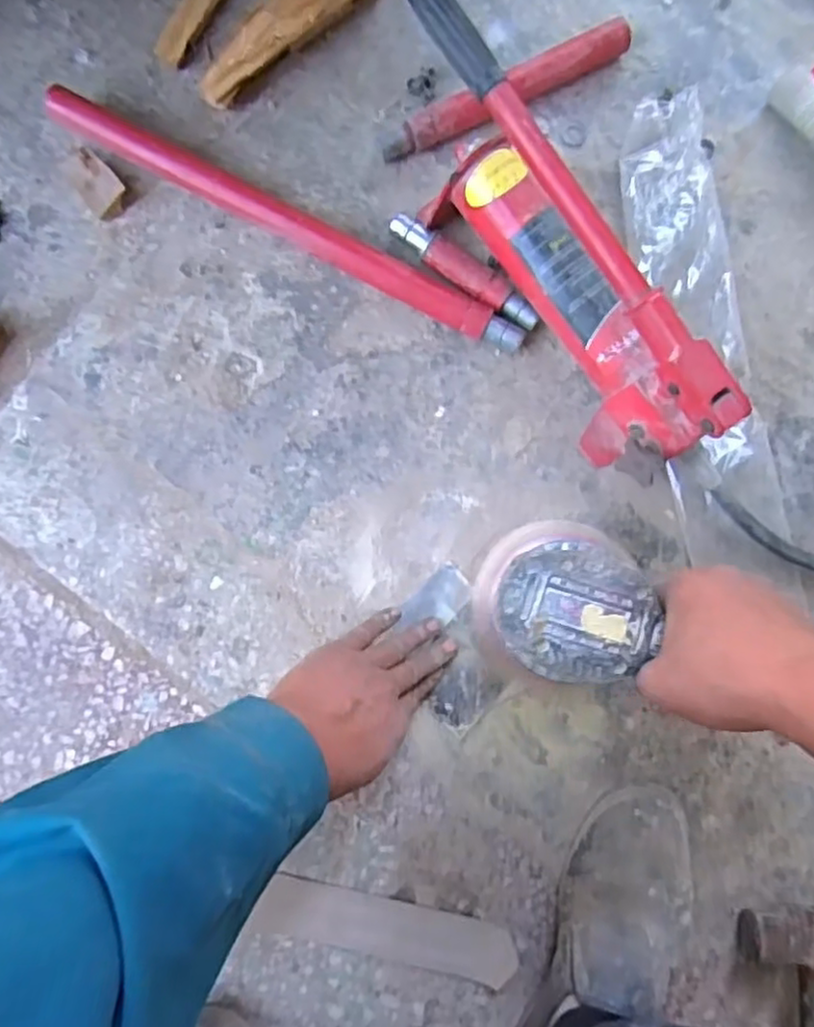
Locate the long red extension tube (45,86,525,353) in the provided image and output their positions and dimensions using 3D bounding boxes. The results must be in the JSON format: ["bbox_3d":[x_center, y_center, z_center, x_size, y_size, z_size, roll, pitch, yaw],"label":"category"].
[{"bbox_3d":[-0.102,-0.255,0.594,0.449,0.028,0.030,28,86,0],"label":"long red extension tube"}]

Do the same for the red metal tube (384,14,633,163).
[{"bbox_3d":[0.091,-0.374,0.602,0.241,0.033,0.033,-27,87,-3],"label":"red metal tube"}]

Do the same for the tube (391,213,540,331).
[{"bbox_3d":[0.050,-0.211,0.595,0.151,0.027,0.028,37,86,1],"label":"tube"}]

